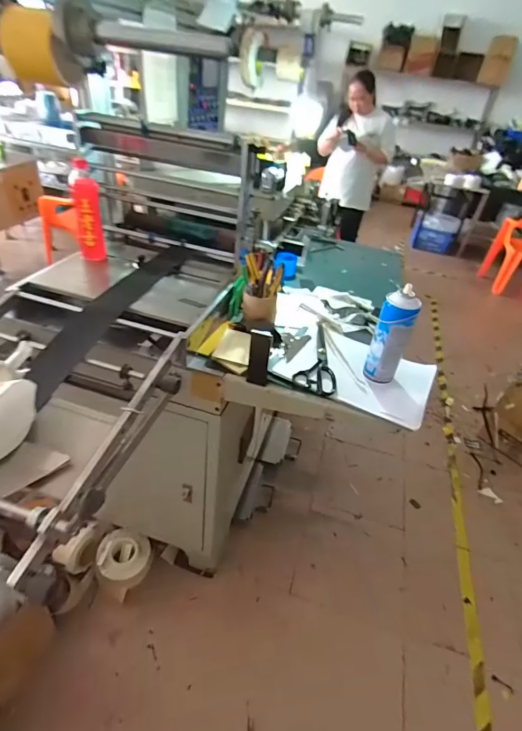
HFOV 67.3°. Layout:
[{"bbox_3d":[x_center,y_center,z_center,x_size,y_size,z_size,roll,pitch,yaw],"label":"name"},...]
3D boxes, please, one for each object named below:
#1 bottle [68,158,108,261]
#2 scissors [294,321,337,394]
[{"bbox_3d":[-0.414,-0.363,0.931,0.068,0.211,0.065,-10,40,-22],"label":"bottle"},{"bbox_3d":[0.130,-0.024,0.852,0.082,0.013,0.243,13,37,7],"label":"scissors"}]

